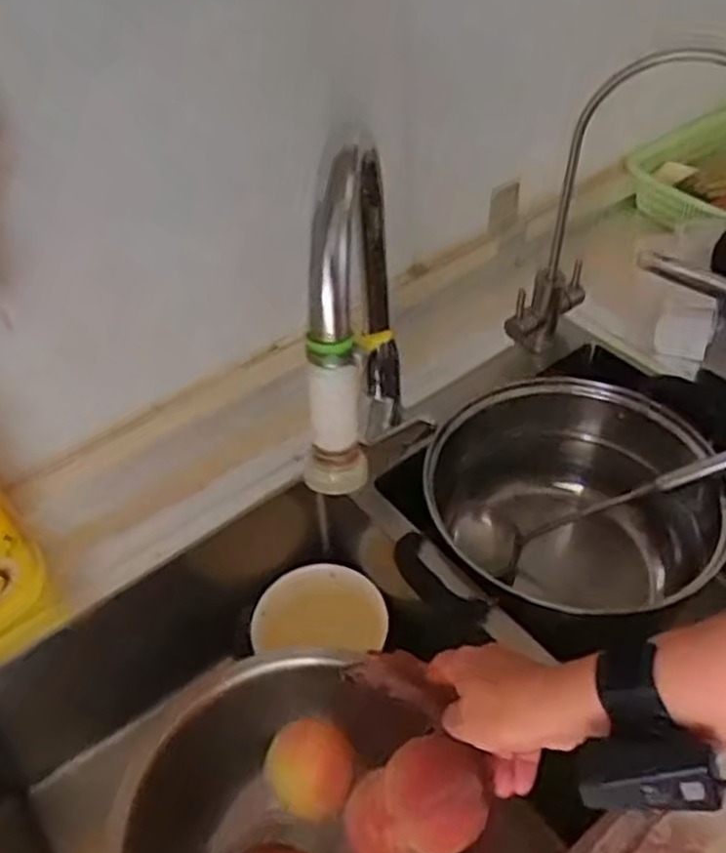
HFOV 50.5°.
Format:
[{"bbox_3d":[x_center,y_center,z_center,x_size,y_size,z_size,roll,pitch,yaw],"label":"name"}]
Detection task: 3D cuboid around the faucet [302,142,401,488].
[{"bbox_3d":[-0.006,-0.052,0.556,0.047,0.273,0.227,-2,43,4],"label":"faucet"}]

